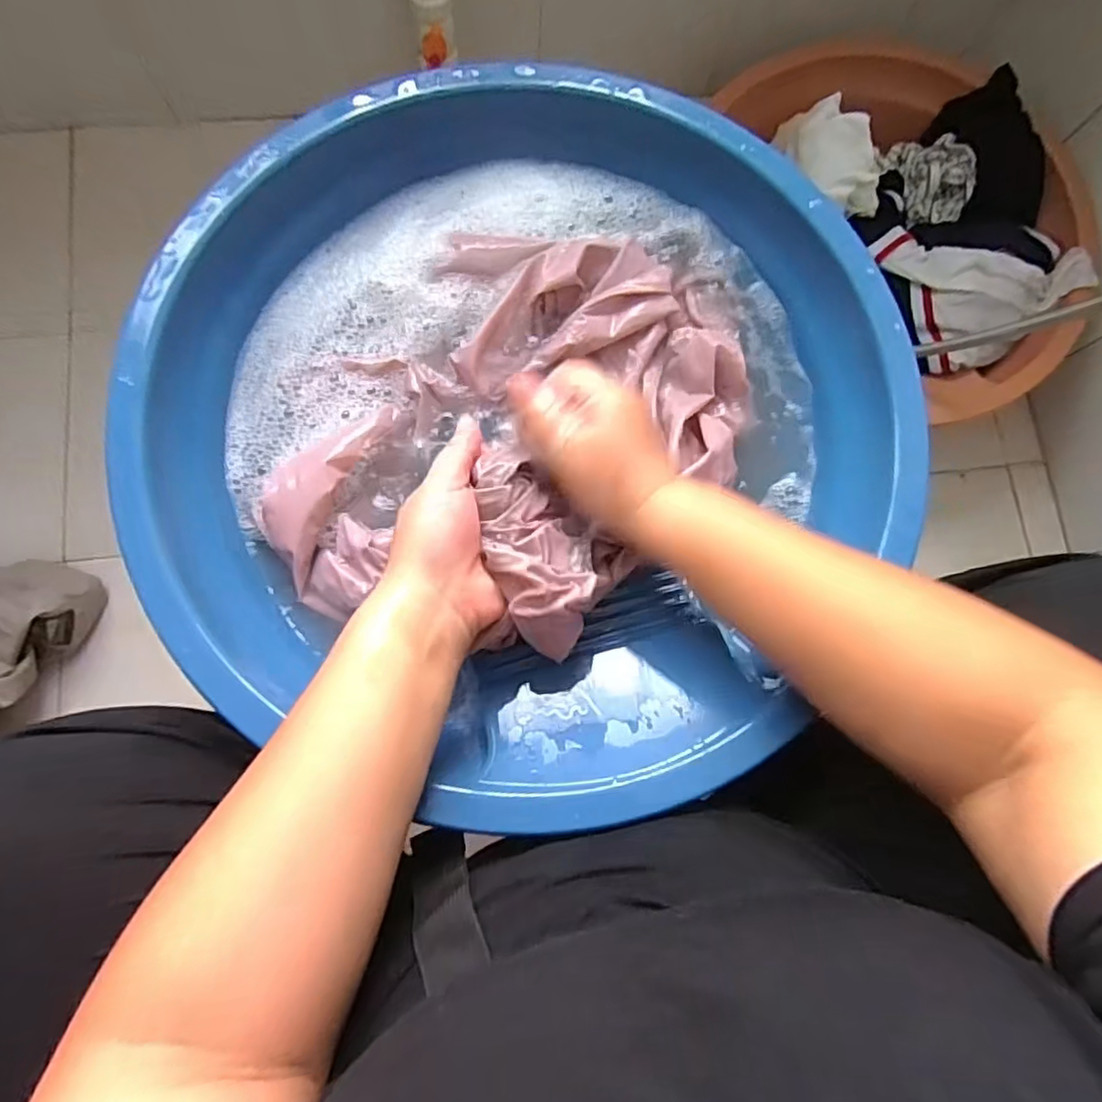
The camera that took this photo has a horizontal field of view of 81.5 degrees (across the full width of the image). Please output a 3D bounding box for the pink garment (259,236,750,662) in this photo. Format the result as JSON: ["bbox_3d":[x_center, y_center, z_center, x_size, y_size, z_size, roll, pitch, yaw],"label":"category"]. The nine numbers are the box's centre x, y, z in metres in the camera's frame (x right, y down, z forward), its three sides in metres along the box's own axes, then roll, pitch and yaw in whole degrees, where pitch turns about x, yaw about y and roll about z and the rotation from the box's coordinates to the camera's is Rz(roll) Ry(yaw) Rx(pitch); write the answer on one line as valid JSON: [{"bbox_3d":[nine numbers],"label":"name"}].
[{"bbox_3d":[-0.017,-0.085,0.410,0.240,0.116,0.334,37,81,3],"label":"pink garment"}]

